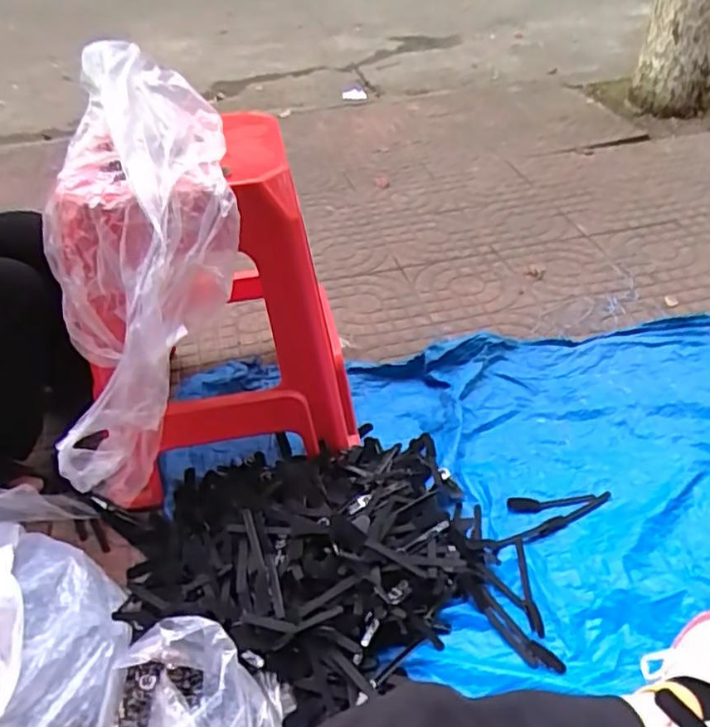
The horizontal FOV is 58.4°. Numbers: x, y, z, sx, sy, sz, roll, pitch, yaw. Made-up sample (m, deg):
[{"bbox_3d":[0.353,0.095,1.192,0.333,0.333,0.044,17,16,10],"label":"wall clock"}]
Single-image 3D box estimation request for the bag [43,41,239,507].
[{"bbox_3d":[-0.310,-0.081,0.838,0.285,0.636,0.151,14,13,19],"label":"bag"}]

